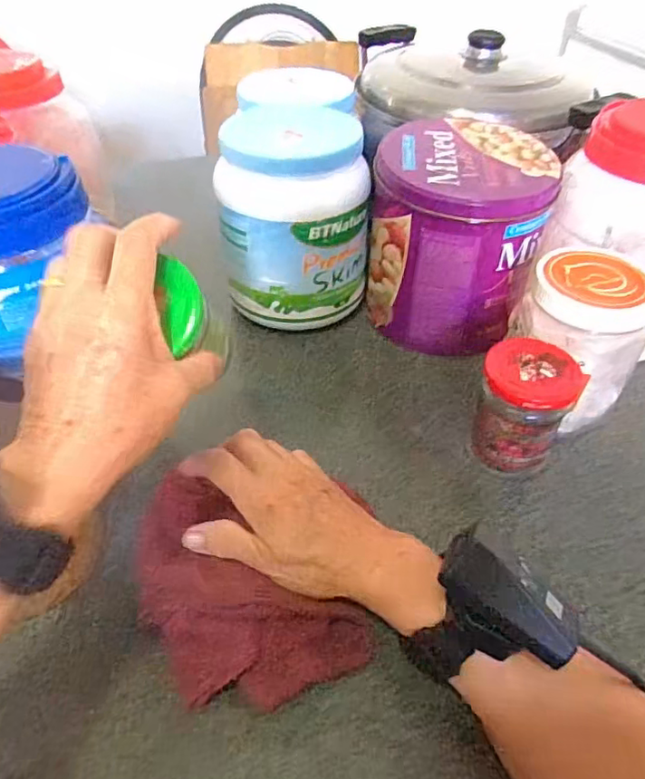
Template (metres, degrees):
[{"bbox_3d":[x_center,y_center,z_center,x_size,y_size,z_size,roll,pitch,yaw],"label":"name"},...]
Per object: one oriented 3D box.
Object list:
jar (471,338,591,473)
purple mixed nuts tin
[{"bbox_3d":[0.144,0.013,0.417,0.066,0.080,0.061,0,44,0],"label":"jar"},{"bbox_3d":[0.119,-0.137,0.524,0.146,0.158,0.137,13,45,12],"label":"purple mixed nuts tin"}]

